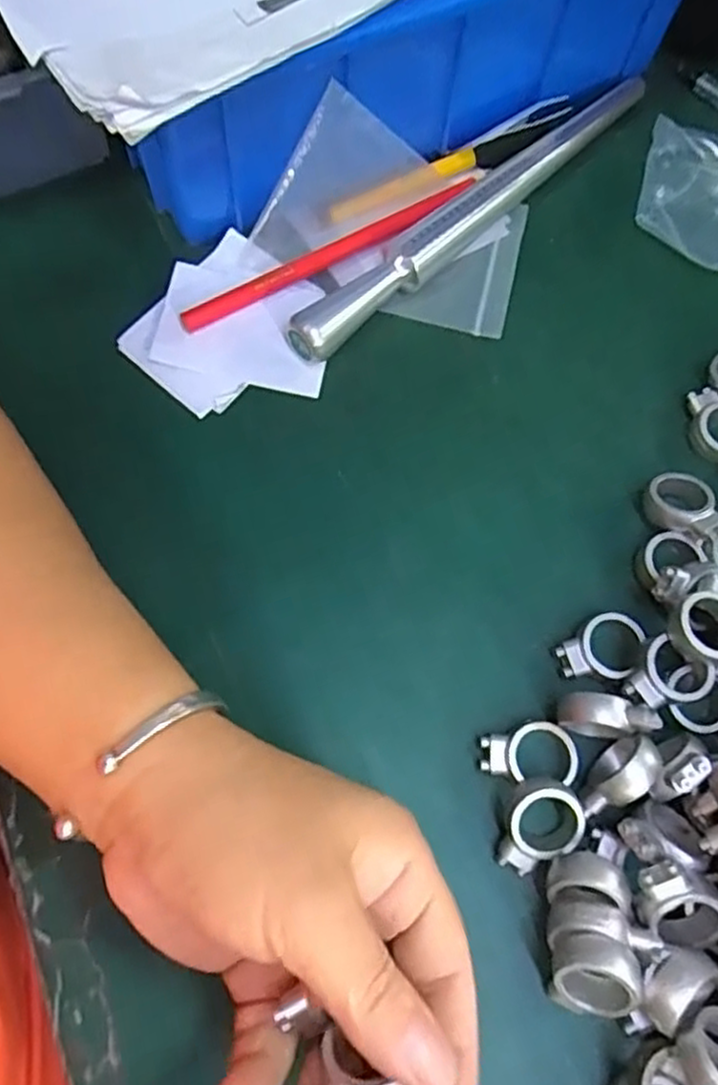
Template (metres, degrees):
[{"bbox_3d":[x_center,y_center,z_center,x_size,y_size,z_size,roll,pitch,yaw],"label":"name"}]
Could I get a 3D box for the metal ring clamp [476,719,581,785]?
[{"bbox_3d":[0.061,0.075,0.254,0.034,0.008,0.021,3,71,0],"label":"metal ring clamp"}]

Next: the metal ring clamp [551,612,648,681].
[{"bbox_3d":[0.092,0.041,0.269,0.034,0.009,0.024,-14,72,-6],"label":"metal ring clamp"}]

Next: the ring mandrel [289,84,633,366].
[{"bbox_3d":[0.055,-0.156,0.326,0.019,0.022,0.225,43,75,12],"label":"ring mandrel"}]

